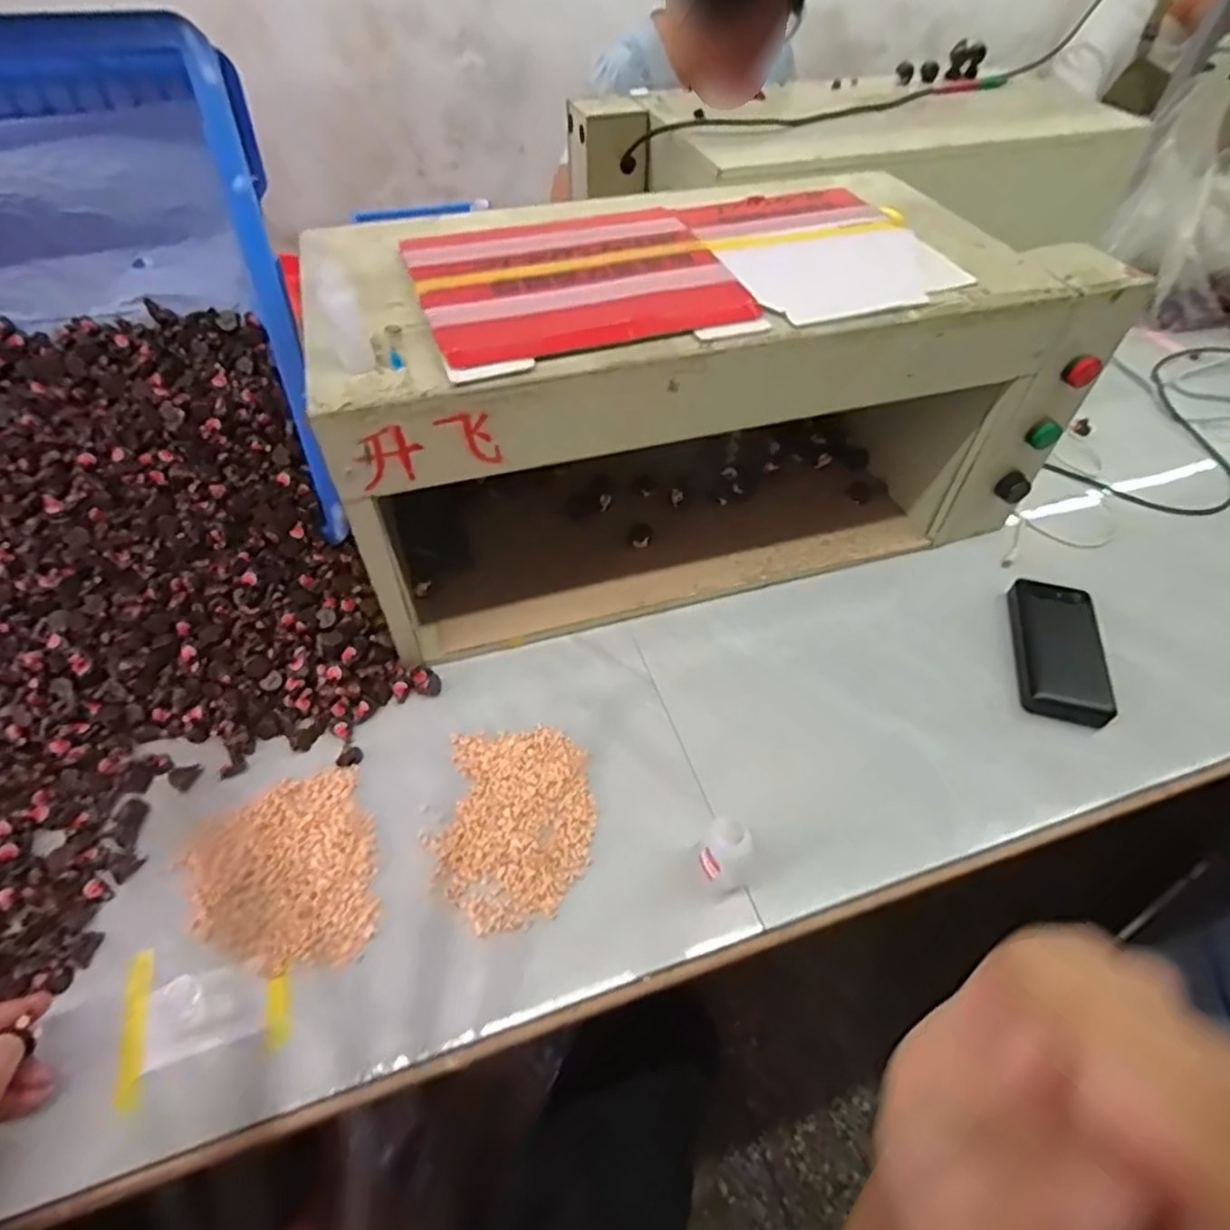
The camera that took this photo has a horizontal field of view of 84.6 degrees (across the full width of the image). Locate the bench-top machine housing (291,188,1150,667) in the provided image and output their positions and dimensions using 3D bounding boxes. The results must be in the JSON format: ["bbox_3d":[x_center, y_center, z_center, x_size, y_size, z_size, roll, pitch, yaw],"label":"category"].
[{"bbox_3d":[0.087,-0.205,0.665,0.654,0.288,0.263,-13,52,-11],"label":"bench-top machine housing"}]

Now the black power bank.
[{"bbox_3d":[0.425,0.033,0.649,0.075,0.021,0.152,11,52,8],"label":"black power bank"}]

